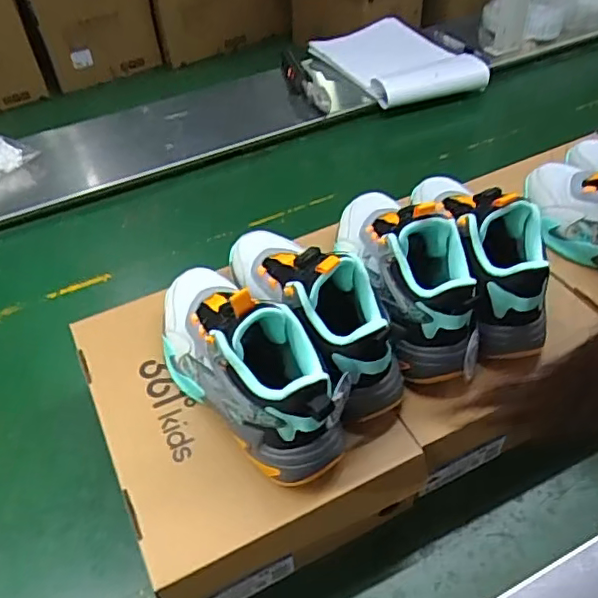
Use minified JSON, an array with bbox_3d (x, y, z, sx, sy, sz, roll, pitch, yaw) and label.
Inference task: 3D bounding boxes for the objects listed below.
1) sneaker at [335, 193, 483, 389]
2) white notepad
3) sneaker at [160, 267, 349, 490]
[{"bbox_3d":[0.106,-0.051,0.590,0.082,0.114,0.249,-14,47,-7],"label":"sneaker"},{"bbox_3d":[0.212,-0.503,1.259,0.248,0.074,0.317,-25,49,-17],"label":"white notepad"},{"bbox_3d":[-0.061,0.037,0.524,0.094,0.147,0.259,-30,51,-21],"label":"sneaker"}]

